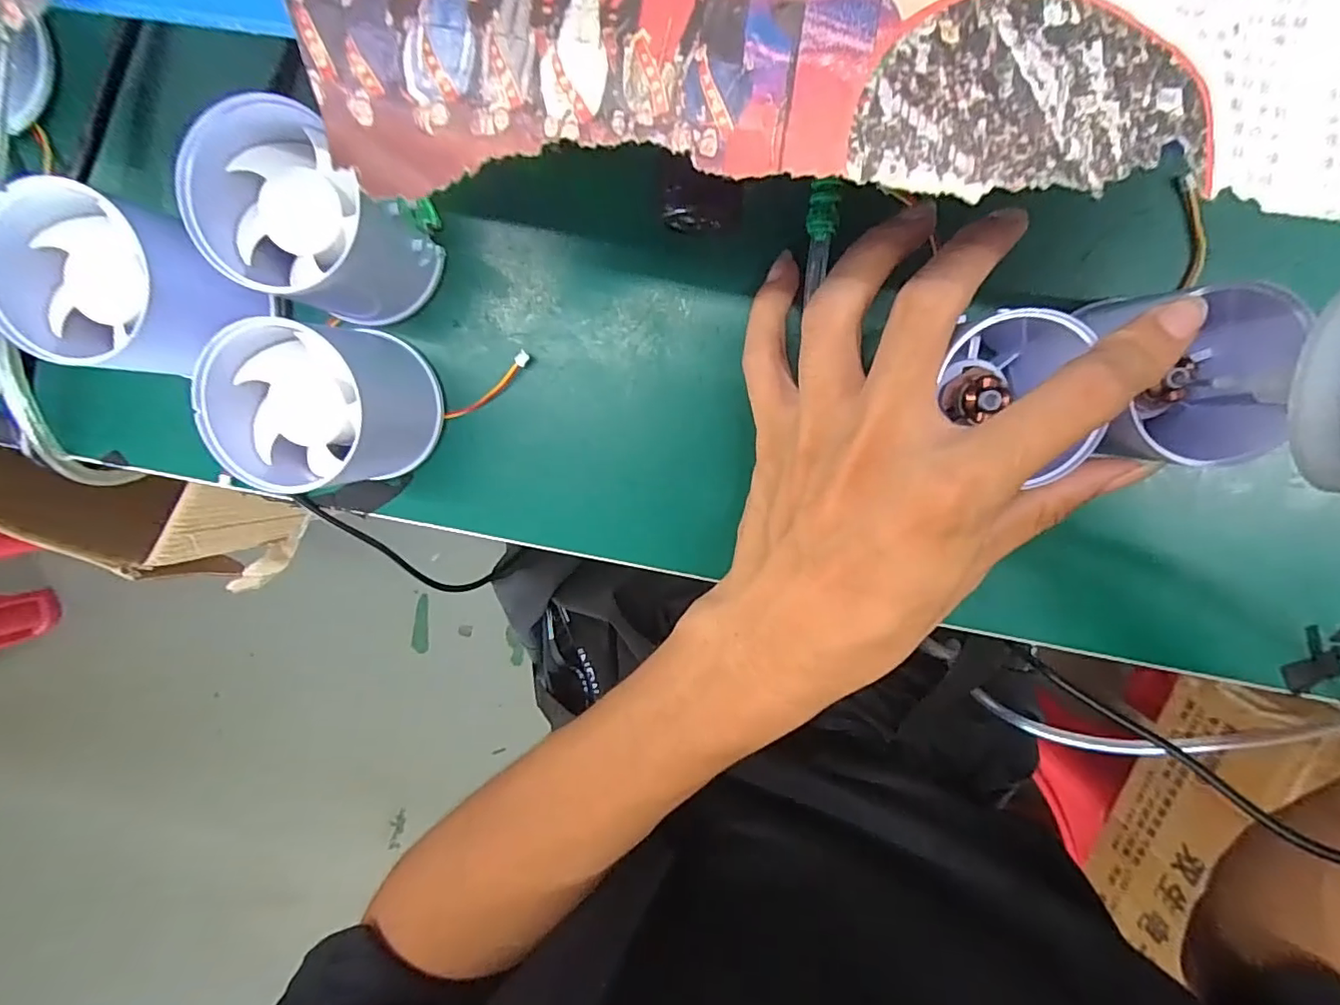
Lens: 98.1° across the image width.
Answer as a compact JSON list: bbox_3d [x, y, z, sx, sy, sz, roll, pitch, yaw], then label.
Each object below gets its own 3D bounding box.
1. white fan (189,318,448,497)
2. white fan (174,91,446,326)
[{"bbox_3d":[-0.114,-0.031,0.199,0.052,0.053,0.053,0,100,1],"label":"white fan"},{"bbox_3d":[-0.113,-0.088,0.187,0.047,0.055,0.055,-41,97,7],"label":"white fan"}]

